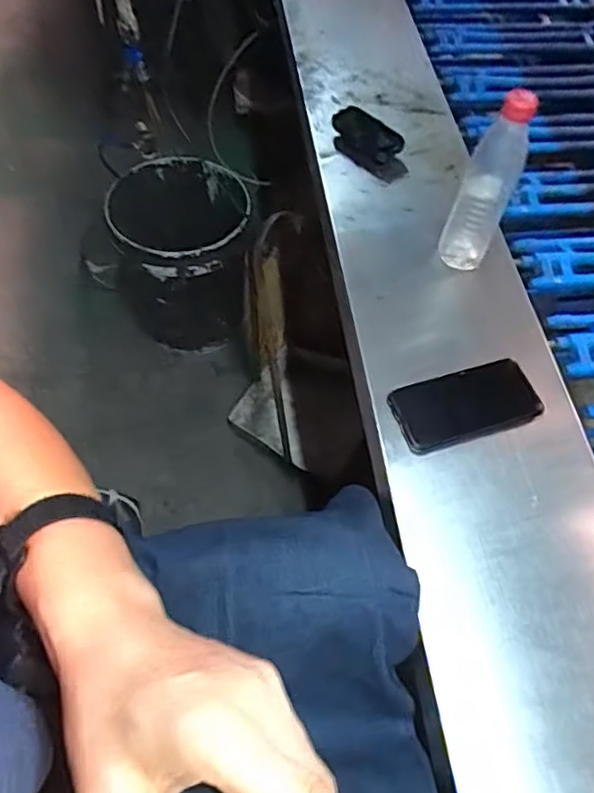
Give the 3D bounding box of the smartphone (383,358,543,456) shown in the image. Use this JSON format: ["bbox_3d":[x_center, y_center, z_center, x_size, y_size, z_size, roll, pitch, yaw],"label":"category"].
[{"bbox_3d":[0.187,0.008,0.683,0.161,0.013,0.080,-17,58,-14],"label":"smartphone"}]

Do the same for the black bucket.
[{"bbox_3d":[-0.273,-0.299,1.418,0.323,0.340,0.331,-5,56,-6],"label":"black bucket"}]

